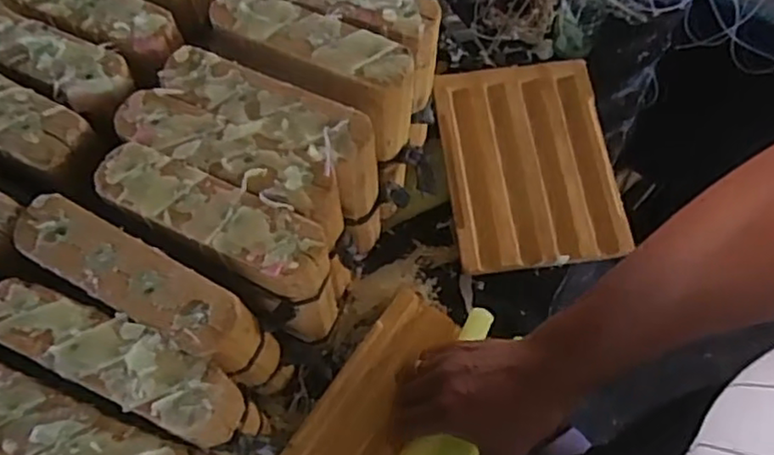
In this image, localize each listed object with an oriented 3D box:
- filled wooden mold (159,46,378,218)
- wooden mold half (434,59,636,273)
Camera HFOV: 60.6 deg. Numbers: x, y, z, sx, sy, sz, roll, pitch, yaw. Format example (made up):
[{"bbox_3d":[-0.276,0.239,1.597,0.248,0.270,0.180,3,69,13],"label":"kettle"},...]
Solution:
[{"bbox_3d":[-0.086,-0.068,0.516,0.171,0.097,0.047,24,67,10],"label":"filled wooden mold"},{"bbox_3d":[0.142,-0.068,0.668,0.159,0.025,0.214,-6,66,-3],"label":"wooden mold half"}]

